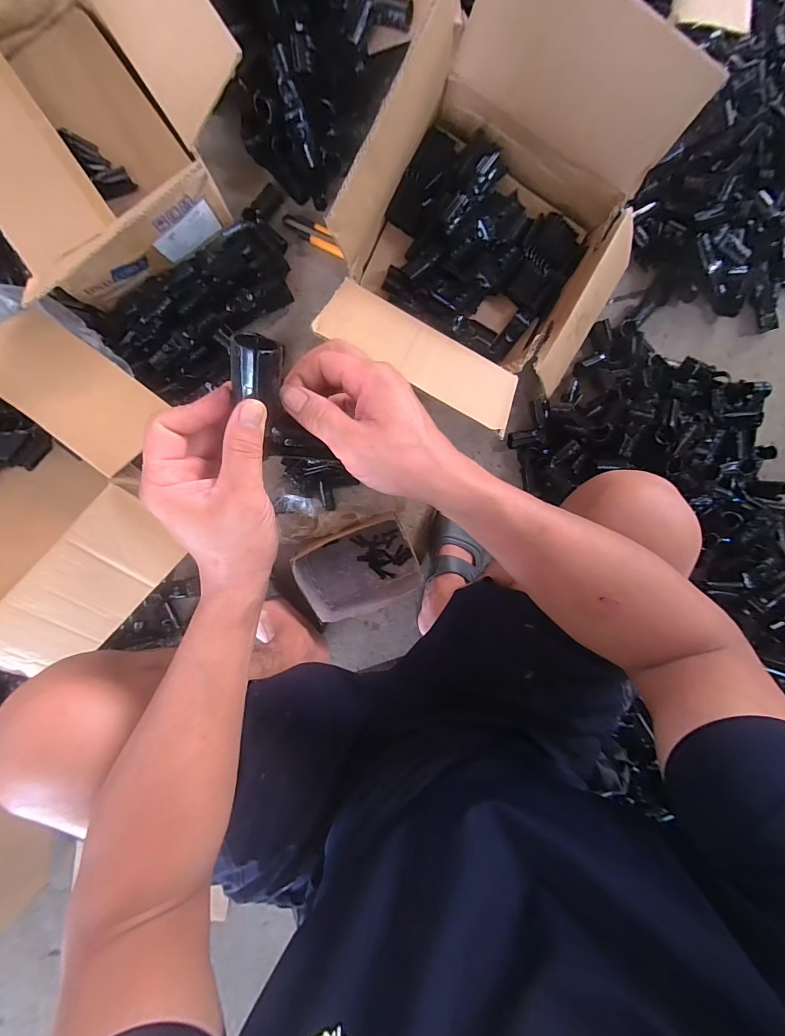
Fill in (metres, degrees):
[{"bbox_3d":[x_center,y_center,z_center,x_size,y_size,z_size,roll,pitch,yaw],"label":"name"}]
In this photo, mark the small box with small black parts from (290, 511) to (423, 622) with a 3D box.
[{"bbox_3d":[-0.062,0.090,0.709,0.193,0.091,0.141,-25,97,-1],"label":"small box with small black parts"}]

